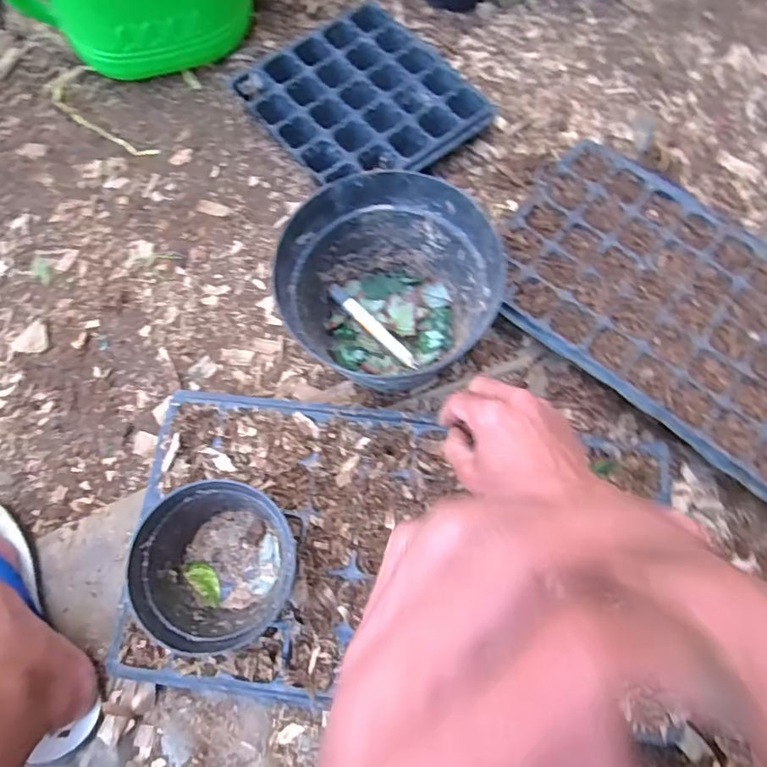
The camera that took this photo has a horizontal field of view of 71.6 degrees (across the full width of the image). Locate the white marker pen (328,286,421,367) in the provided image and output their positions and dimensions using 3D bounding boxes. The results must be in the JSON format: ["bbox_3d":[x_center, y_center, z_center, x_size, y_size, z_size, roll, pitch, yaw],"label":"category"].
[{"bbox_3d":[-0.011,-0.065,0.622,0.134,0.007,0.015,43,73,-1],"label":"white marker pen"}]

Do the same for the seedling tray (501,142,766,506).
[{"bbox_3d":[0.386,-0.058,0.633,0.543,0.057,0.293,39,72,13],"label":"seedling tray"}]

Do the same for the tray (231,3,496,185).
[{"bbox_3d":[-0.030,-0.389,0.745,0.266,0.048,0.283,-37,74,-15],"label":"tray"}]

